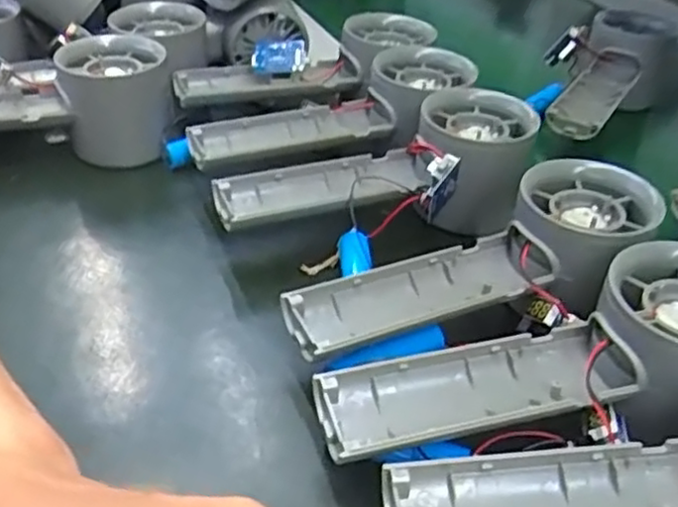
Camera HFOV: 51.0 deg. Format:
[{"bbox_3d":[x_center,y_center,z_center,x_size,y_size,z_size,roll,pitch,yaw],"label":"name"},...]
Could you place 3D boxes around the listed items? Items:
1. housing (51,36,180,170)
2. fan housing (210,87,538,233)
[{"bbox_3d":[-0.122,-0.083,0.400,0.059,0.061,0.060,-8,40,-14],"label":"housing"},{"bbox_3d":[0.018,-0.040,0.345,0.155,0.051,0.065,-8,40,-14],"label":"fan housing"}]

